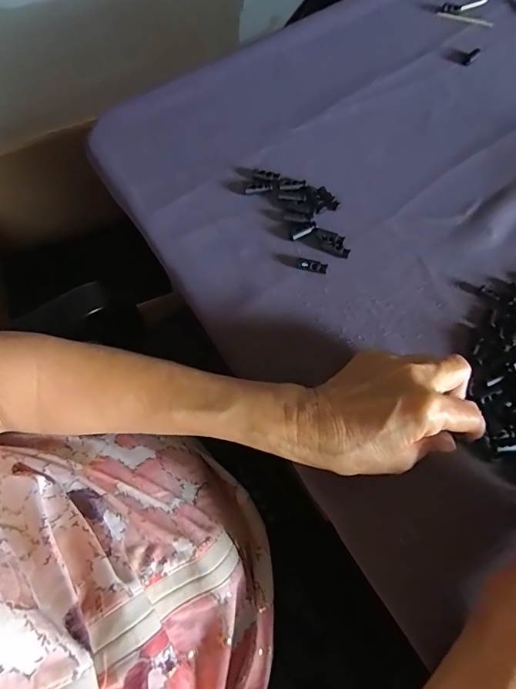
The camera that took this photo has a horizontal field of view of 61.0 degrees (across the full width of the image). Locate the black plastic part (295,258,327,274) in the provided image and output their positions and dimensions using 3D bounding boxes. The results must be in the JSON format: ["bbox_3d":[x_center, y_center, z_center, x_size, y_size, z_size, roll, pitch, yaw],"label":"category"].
[{"bbox_3d":[0.043,-0.064,0.357,0.026,0.004,0.010,10,70,4],"label":"black plastic part"}]

